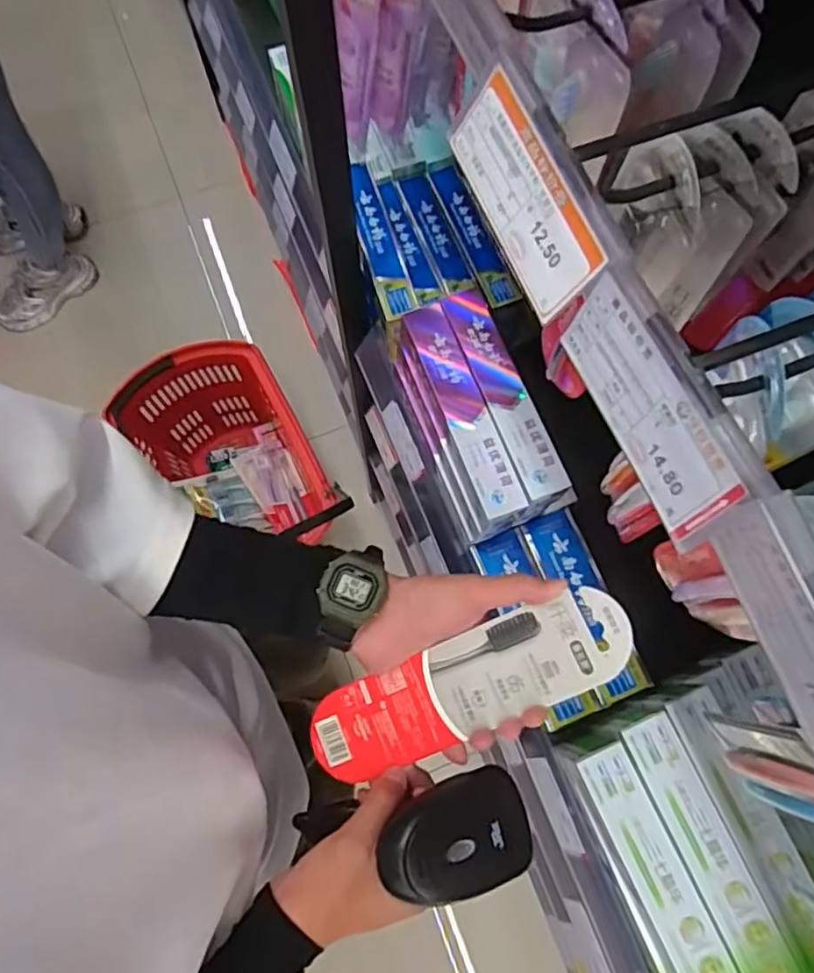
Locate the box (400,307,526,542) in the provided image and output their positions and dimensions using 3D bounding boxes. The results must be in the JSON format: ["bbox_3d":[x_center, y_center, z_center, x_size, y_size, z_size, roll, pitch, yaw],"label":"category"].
[{"bbox_3d":[0.050,-0.066,0.601,0.040,0.045,0.214,-20,75,-6],"label":"box"}]

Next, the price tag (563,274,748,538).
[{"bbox_3d":[0.086,-0.029,0.235,0.004,0.039,0.093,-12,66,-21],"label":"price tag"}]

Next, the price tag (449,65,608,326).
[{"bbox_3d":[0.046,-0.116,0.259,0.004,0.038,0.094,-14,74,-36],"label":"price tag"}]

